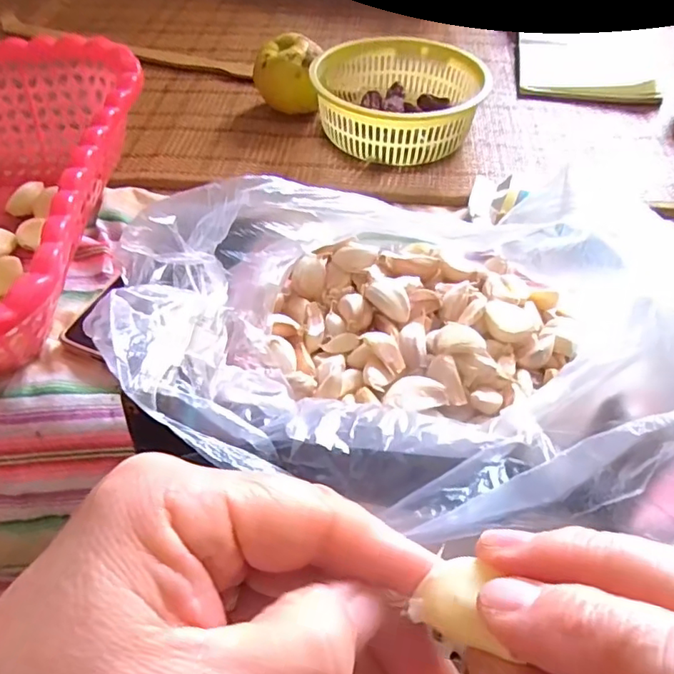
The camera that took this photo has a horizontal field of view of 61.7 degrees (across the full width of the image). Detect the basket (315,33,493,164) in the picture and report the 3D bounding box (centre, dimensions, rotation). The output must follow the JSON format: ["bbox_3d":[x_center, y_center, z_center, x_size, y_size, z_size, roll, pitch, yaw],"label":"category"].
[{"bbox_3d":[0.057,-0.219,0.512,0.143,0.053,0.131,13,51,10],"label":"basket"}]

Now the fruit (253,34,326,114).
[{"bbox_3d":[-0.047,-0.236,0.525,0.060,0.063,0.055,1,50,0],"label":"fruit"}]

